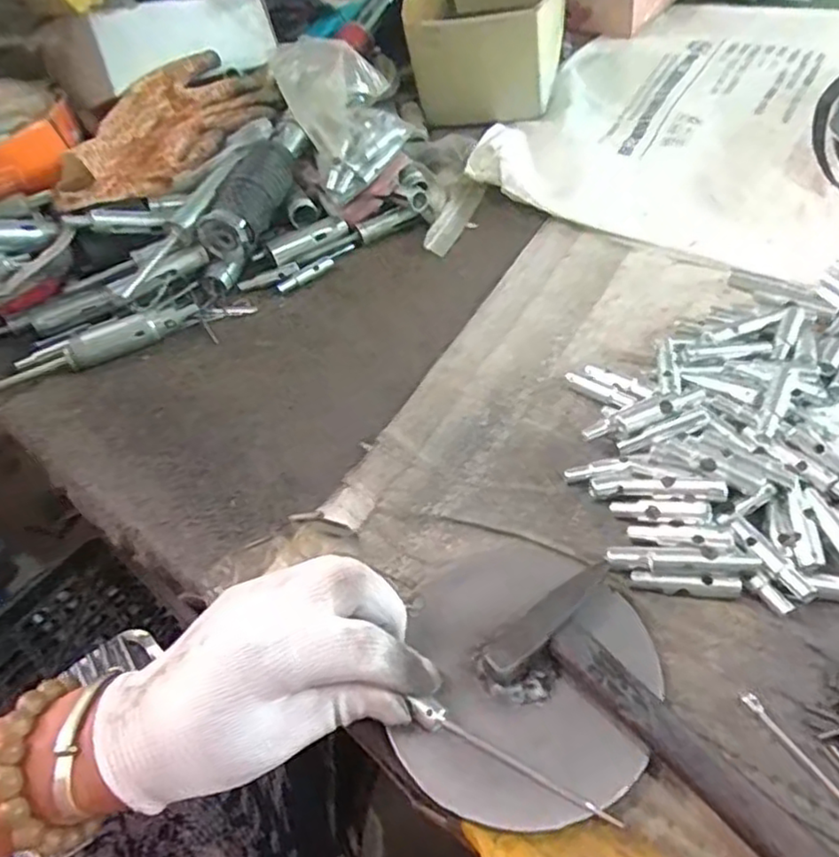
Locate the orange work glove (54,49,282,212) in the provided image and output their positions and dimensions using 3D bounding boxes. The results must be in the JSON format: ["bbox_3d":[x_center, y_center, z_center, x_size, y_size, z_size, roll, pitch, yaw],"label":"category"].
[{"bbox_3d":[-0.212,-0.257,0.563,0.087,0.058,0.225,44,73,-2],"label":"orange work glove"}]

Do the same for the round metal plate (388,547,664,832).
[{"bbox_3d":[0.051,0.112,0.309,0.111,0.010,0.127,1,52,12],"label":"round metal plate"}]

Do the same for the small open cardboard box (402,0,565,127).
[{"bbox_3d":[0.069,-0.415,0.699,0.154,0.095,0.207,-4,49,6],"label":"small open cardboard box"}]

